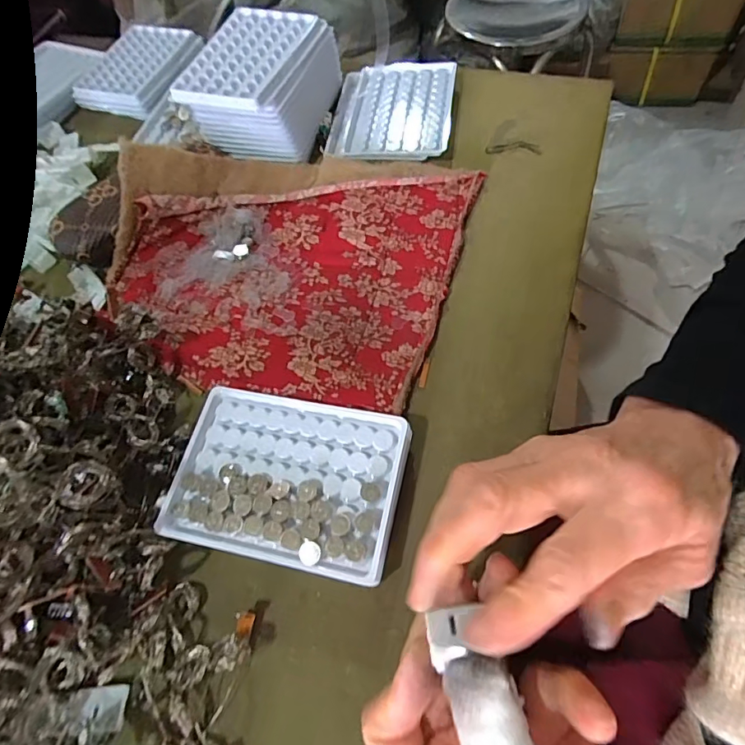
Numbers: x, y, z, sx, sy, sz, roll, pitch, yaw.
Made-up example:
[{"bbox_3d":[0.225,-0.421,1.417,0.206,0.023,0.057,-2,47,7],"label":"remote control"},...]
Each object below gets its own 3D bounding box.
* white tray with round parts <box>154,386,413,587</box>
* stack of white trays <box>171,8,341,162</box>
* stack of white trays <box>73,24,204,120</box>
[{"bbox_3d":[-0.050,0.060,0.277,0.131,0.018,0.093,12,65,6],"label":"white tray with round parts"},{"bbox_3d":[-0.096,-0.260,0.429,0.109,0.060,0.129,11,66,12],"label":"stack of white trays"},{"bbox_3d":[-0.255,-0.335,0.522,0.098,0.022,0.127,11,63,12],"label":"stack of white trays"}]

